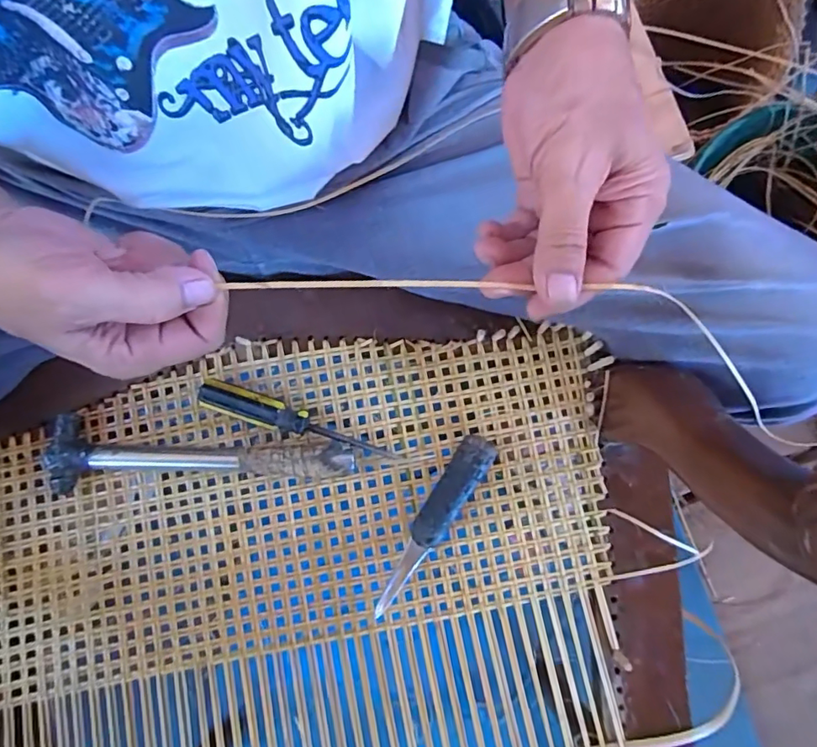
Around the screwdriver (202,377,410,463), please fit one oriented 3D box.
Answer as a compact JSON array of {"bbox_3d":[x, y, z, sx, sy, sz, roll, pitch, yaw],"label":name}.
[{"bbox_3d":[-0.086,0.039,0.401,0.160,0.025,0.023,17,80,3],"label":"screwdriver"}]

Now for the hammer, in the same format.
[{"bbox_3d":[-0.161,0.068,0.394,0.235,0.025,0.053,3,80,0],"label":"hammer"}]

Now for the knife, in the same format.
[{"bbox_3d":[0.019,0.115,0.391,0.027,0.017,0.147,32,81,5],"label":"knife"}]

